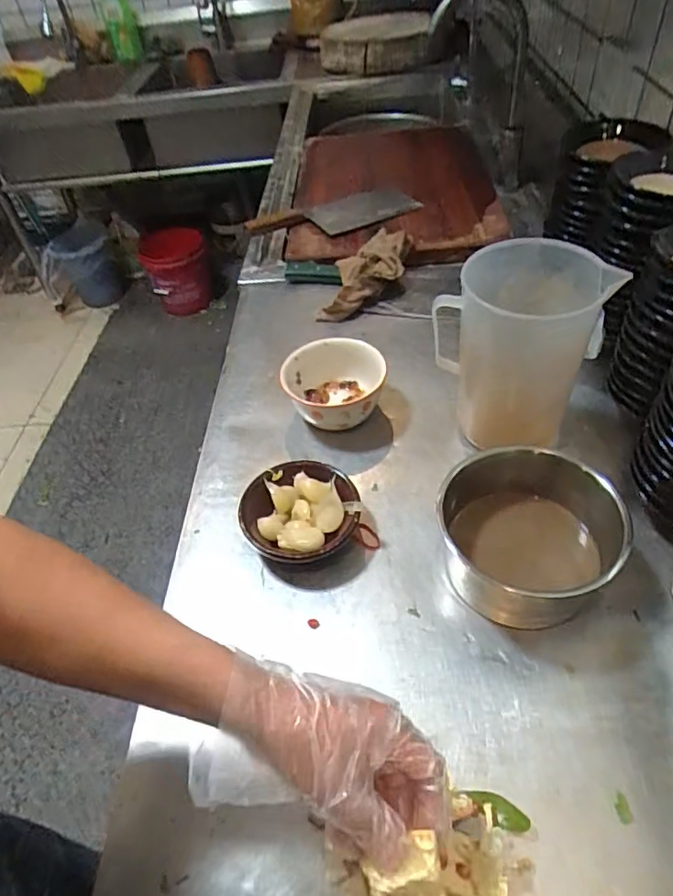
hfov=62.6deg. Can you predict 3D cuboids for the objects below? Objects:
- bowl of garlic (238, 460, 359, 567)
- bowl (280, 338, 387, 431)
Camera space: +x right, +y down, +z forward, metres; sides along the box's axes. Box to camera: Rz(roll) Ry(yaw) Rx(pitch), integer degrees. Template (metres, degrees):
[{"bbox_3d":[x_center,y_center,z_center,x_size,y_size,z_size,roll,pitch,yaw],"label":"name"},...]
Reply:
[{"bbox_3d":[-0.037,0.069,0.566,0.119,0.039,0.112,-3,46,4],"label":"bowl of garlic"},{"bbox_3d":[-0.003,-0.071,0.674,0.118,0.074,0.113,-3,46,4],"label":"bowl"}]

